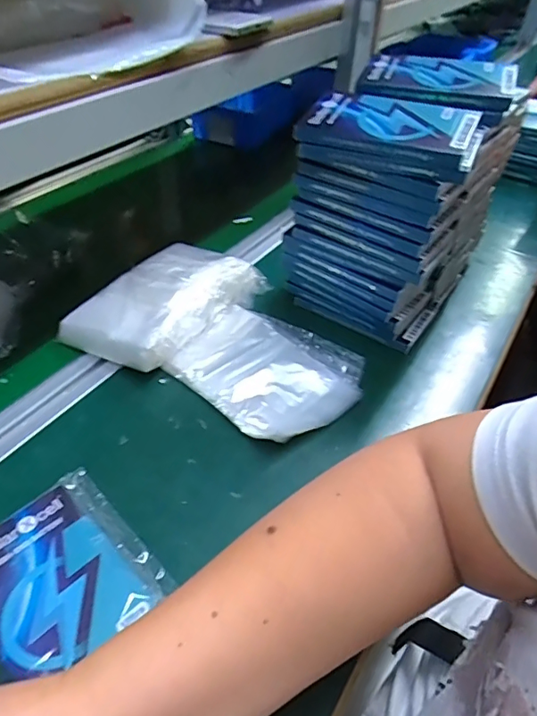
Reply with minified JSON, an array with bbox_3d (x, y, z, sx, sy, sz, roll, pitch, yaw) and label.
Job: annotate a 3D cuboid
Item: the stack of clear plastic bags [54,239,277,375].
[{"bbox_3d":[-0.099,-0.062,0.511,0.124,0.046,0.187,26,50,23],"label":"stack of clear plastic bags"}]

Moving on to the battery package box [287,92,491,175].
[{"bbox_3d":[0.099,-0.187,0.404,0.138,0.022,0.076,18,45,16],"label":"battery package box"}]

